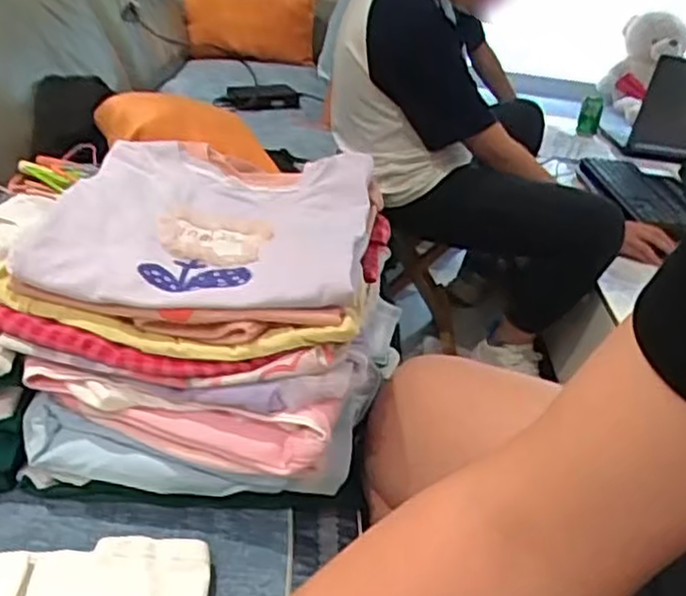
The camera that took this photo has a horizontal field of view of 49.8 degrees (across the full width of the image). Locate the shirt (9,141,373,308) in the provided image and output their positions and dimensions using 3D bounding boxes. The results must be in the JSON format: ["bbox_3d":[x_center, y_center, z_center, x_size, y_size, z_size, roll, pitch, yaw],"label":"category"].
[{"bbox_3d":[-0.119,-0.077,0.699,0.277,0.036,0.276,8,32,-1],"label":"shirt"}]

